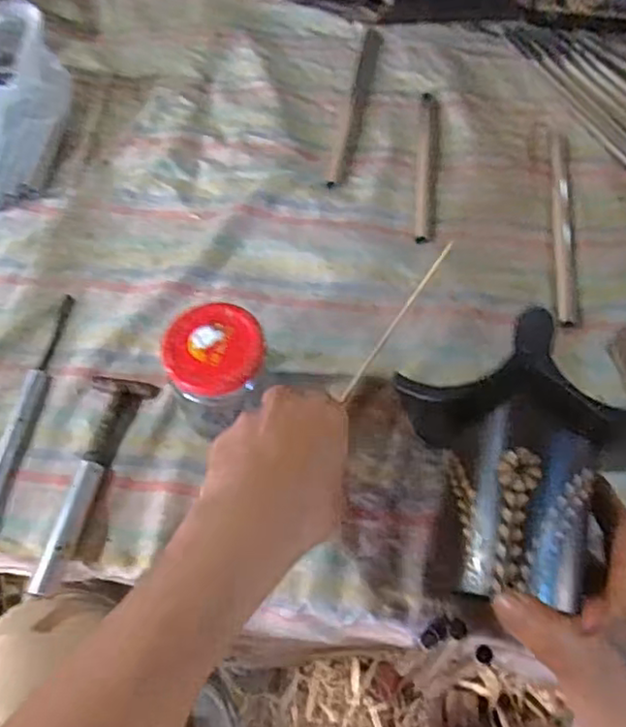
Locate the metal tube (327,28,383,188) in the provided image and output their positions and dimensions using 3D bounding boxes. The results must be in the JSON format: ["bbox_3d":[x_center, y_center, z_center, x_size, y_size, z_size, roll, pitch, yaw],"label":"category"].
[{"bbox_3d":[0.041,-0.255,0.636,0.019,0.012,0.217,10,59,8],"label":"metal tube"}]

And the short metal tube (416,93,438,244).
[{"bbox_3d":[0.103,-0.185,0.594,0.016,0.016,0.188,6,58,5],"label":"short metal tube"}]

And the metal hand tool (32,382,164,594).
[{"bbox_3d":[-0.151,0.077,0.441,0.040,0.018,0.153,8,58,6],"label":"metal hand tool"}]

